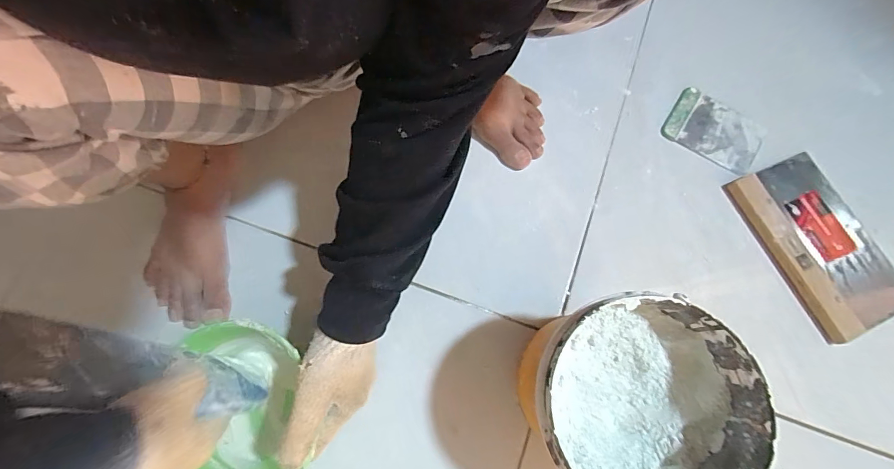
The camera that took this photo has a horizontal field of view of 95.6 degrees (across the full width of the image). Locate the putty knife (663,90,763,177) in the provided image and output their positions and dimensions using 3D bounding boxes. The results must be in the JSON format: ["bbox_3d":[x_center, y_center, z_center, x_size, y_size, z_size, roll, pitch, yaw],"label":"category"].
[{"bbox_3d":[0.345,-0.134,0.520,0.117,0.006,0.088,33,77,10],"label":"putty knife"}]

